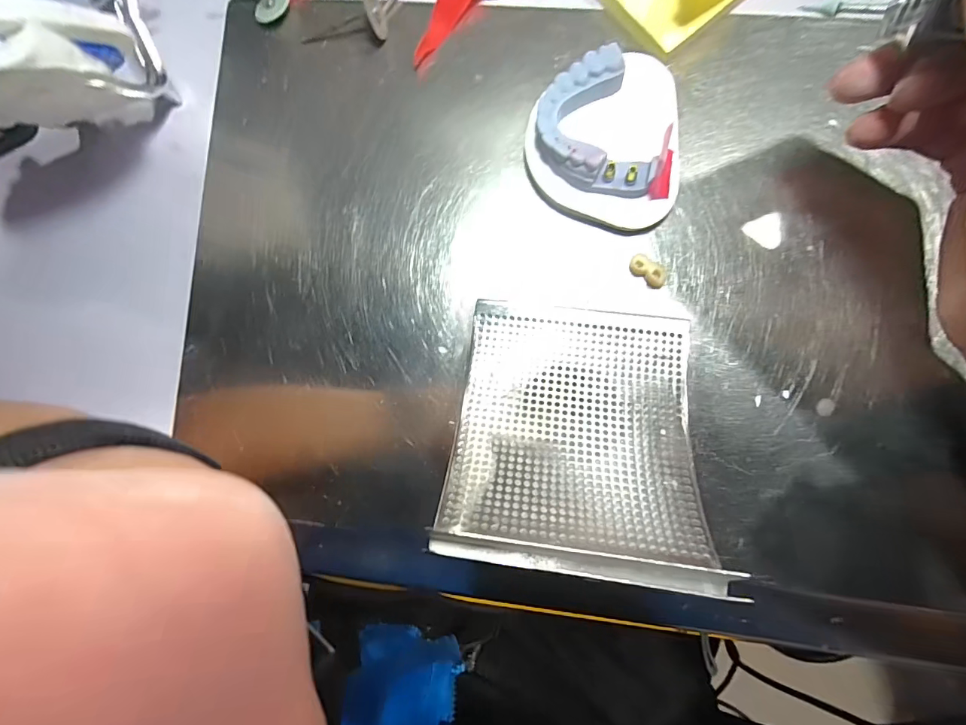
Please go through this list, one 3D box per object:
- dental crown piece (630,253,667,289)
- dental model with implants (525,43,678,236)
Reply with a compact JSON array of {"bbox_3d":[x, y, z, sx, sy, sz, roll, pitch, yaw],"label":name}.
[{"bbox_3d":[0.077,-0.043,0.201,0.019,0.006,0.010,45,92,4],"label":"dental crown piece"},{"bbox_3d":[0.055,-0.101,0.195,0.067,0.025,0.076,-3,88,5],"label":"dental model with implants"}]

